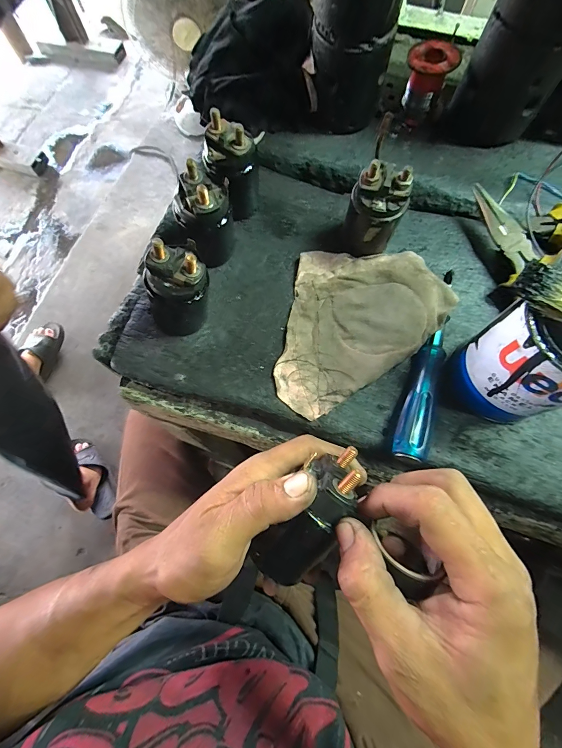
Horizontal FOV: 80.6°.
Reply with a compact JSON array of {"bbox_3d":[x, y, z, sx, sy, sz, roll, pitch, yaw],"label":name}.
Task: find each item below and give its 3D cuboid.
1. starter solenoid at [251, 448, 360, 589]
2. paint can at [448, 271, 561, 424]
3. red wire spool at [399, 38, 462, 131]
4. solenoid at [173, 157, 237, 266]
[{"bbox_3d":[0.019,0.091,0.210,0.038,0.036,0.093,32,102,11],"label":"starter solenoid"},{"bbox_3d":[0.196,-0.012,0.248,0.083,0.108,0.077,0,71,1],"label":"paint can"},{"bbox_3d":[0.156,-0.313,0.362,0.048,0.061,0.045,0,71,1],"label":"red wire spool"},{"bbox_3d":[-0.068,-0.133,0.300,0.053,0.091,0.055,-10,72,-3],"label":"solenoid"}]

